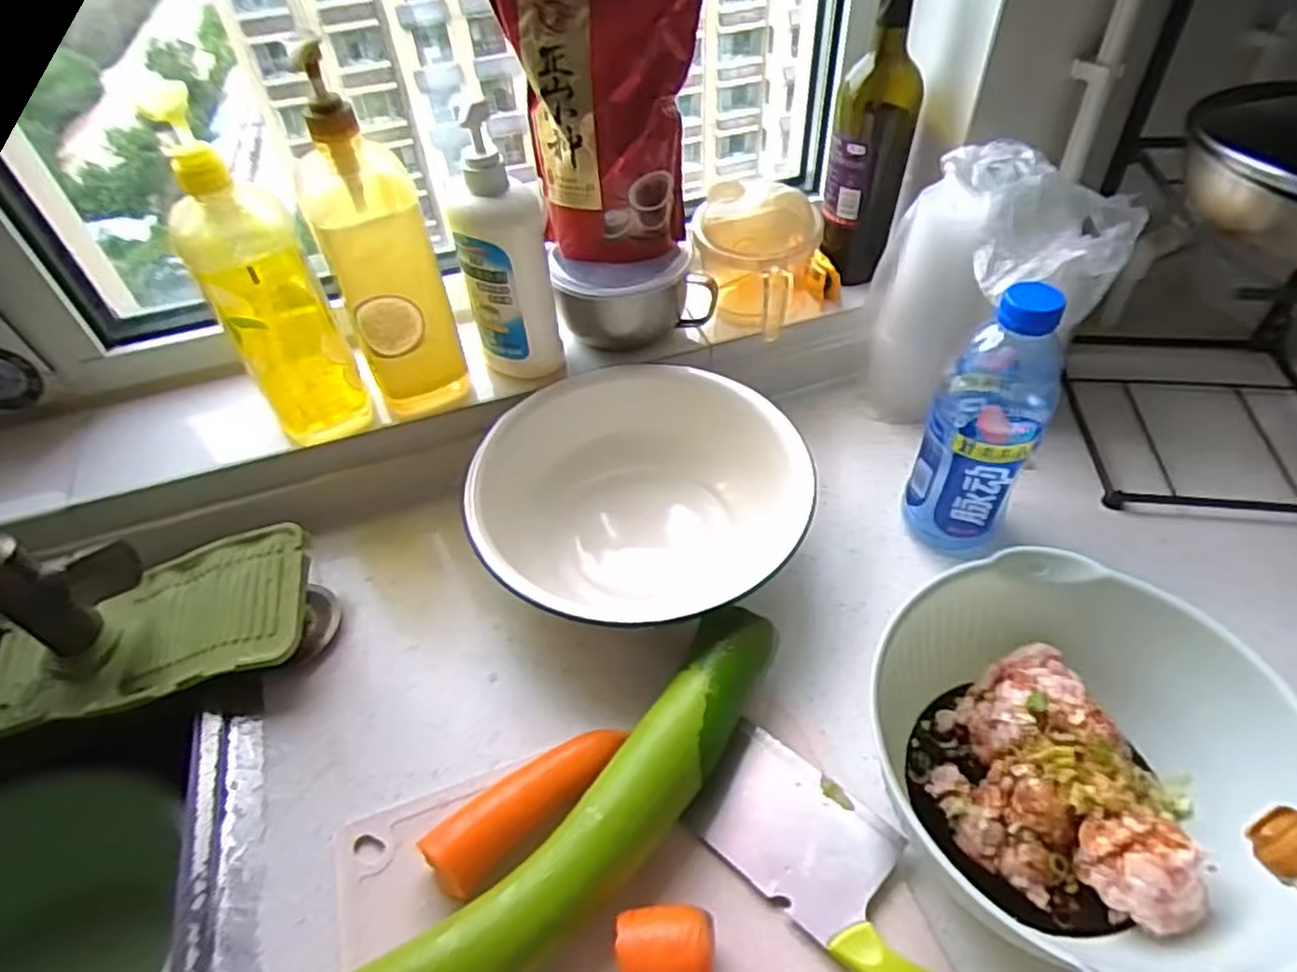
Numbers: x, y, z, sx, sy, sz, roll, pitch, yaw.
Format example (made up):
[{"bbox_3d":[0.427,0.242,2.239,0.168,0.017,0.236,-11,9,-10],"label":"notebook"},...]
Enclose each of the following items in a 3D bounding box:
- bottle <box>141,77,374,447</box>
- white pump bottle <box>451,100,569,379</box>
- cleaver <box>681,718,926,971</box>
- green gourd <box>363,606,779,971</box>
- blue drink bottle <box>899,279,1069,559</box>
[{"bbox_3d":[-0.319,-0.167,0.604,0.075,0.290,0.094,-24,51,-17],"label":"bottle"},{"bbox_3d":[-0.126,-0.195,0.638,0.076,0.241,0.052,-6,48,-2],"label":"white pump bottle"},{"bbox_3d":[0.138,0.256,0.462,0.237,0.017,0.087,32,57,28],"label":"cleaver"},{"bbox_3d":[-0.047,0.229,0.464,0.070,0.068,0.378,34,58,29],"label":"green gourd"},{"bbox_3d":[0.275,-0.048,0.587,0.078,0.245,0.085,30,56,27],"label":"blue drink bottle"}]

